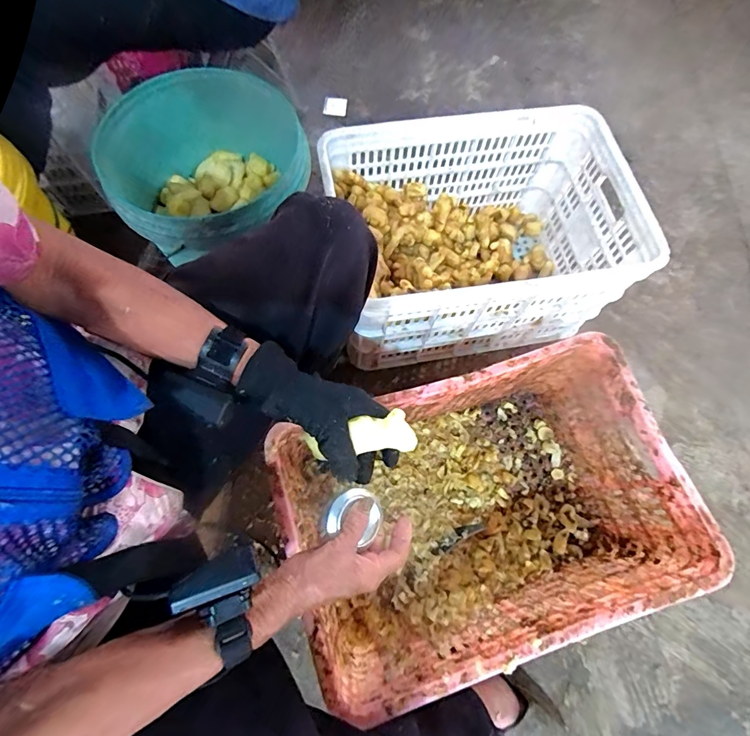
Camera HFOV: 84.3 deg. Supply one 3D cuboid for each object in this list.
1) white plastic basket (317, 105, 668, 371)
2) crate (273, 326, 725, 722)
[{"bbox_3d":[0.190,-0.234,0.817,0.506,0.299,0.348,-10,71,-5],"label":"white plastic basket"},{"bbox_3d":[0.152,0.220,0.659,0.508,0.288,0.335,-18,71,-7],"label":"crate"}]

